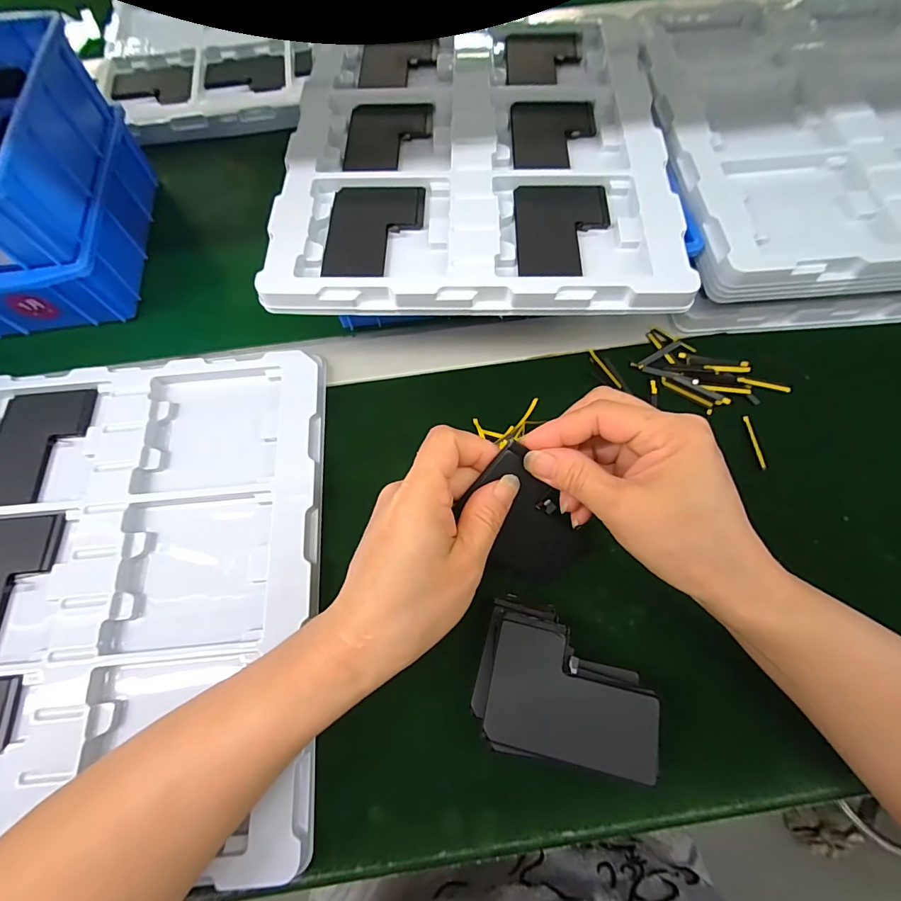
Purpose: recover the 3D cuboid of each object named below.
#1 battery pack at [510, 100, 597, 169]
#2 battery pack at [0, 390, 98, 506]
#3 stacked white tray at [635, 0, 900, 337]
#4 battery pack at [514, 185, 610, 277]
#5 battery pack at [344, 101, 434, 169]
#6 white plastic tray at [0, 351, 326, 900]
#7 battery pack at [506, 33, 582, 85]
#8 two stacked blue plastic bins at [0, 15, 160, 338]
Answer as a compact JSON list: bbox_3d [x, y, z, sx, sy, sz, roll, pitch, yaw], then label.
[{"bbox_3d":[0.082,-0.253,0.339,0.067,0.004,0.083,0,69,2],"label":"battery pack"},{"bbox_3d":[-0.306,-0.004,0.317,0.068,0.005,0.087,-3,69,0],"label":"battery pack"},{"bbox_3d":[0.323,-0.269,0.372,0.292,0.062,0.340,-4,69,0],"label":"stacked white tray"},{"bbox_3d":[0.078,-0.155,0.297,0.065,0.004,0.086,0,69,1],"label":"battery pack"},{"bbox_3d":[-0.048,-0.252,0.341,0.066,0.004,0.082,0,69,2],"label":"battery pack"},{"bbox_3d":[-0.223,0.078,0.274,0.272,0.017,0.313,-6,69,-1],"label":"white plastic tray"},{"bbox_3d":[0.083,-0.348,0.378,0.066,0.004,0.078,0,69,2],"label":"battery pack"},{"bbox_3d":[-0.345,-0.211,0.336,0.133,0.111,0.200,-8,69,-2],"label":"two stacked blue plastic bins"}]

